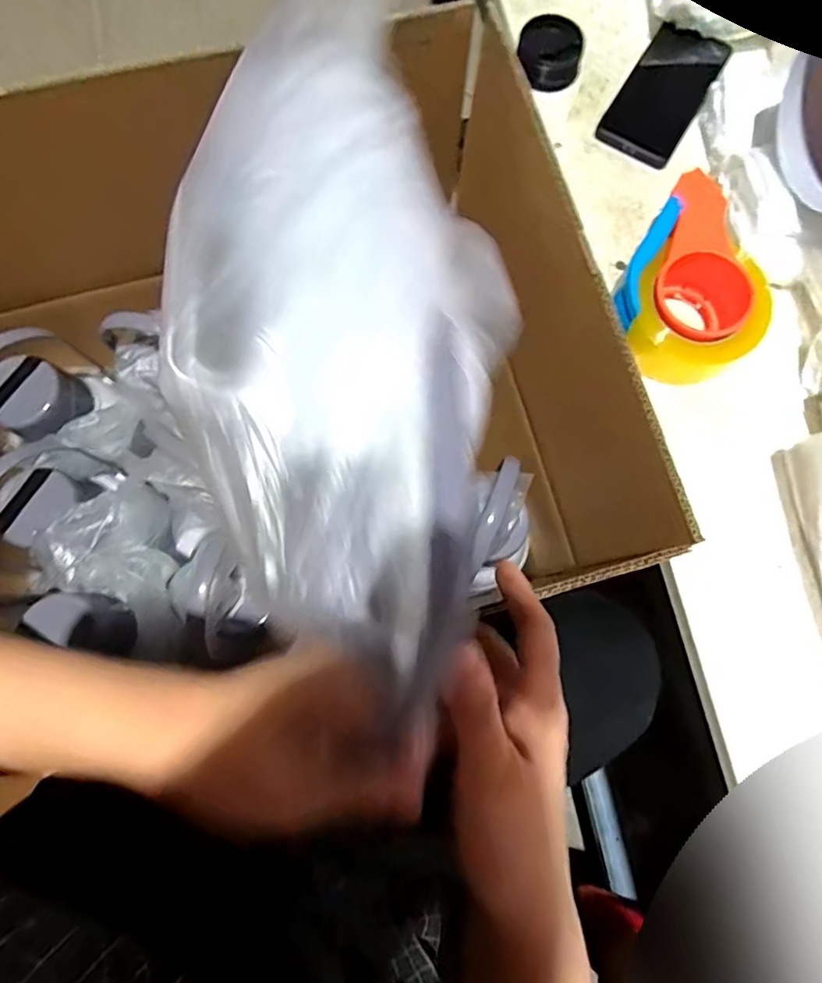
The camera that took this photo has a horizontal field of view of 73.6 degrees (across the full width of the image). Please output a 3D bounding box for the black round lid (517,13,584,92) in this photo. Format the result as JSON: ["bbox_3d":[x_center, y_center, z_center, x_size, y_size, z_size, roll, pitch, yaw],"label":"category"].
[{"bbox_3d":[0.143,-0.451,0.565,0.062,0.032,0.062,0,77,0],"label":"black round lid"}]

